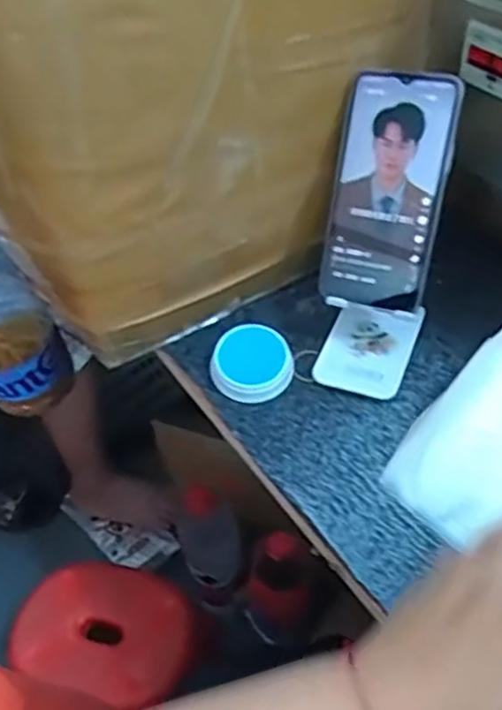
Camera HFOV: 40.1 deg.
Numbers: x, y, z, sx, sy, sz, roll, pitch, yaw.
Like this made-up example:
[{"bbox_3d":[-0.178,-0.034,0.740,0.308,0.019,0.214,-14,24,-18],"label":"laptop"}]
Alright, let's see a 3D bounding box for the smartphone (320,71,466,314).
[{"bbox_3d":[0.098,-0.114,0.493,0.077,0.161,0.007,15,18,18],"label":"smartphone"}]

